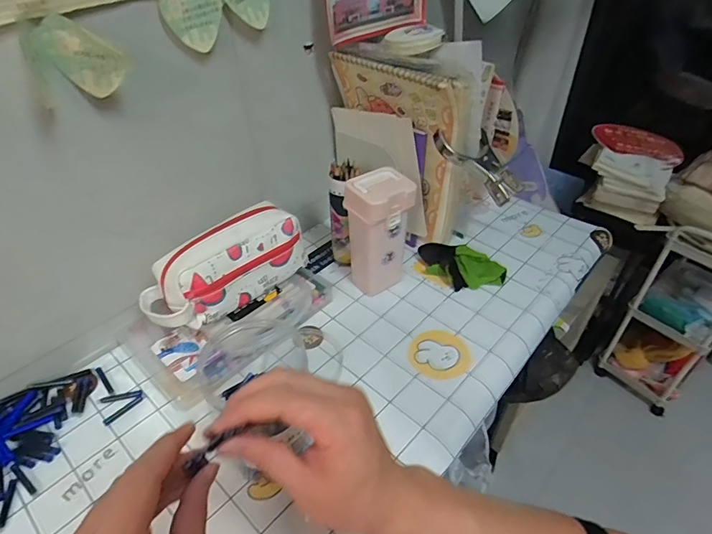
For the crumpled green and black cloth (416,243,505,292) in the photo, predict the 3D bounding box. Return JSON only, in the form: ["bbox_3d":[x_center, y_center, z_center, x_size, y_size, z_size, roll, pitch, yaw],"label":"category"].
[{"bbox_3d":[0.161,-0.004,0.692,0.134,0.033,0.074,19,49,26],"label":"crumpled green and black cloth"}]

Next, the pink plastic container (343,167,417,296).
[{"bbox_3d":[0.031,-0.040,0.628,0.077,0.177,0.068,-31,50,-30],"label":"pink plastic container"}]

